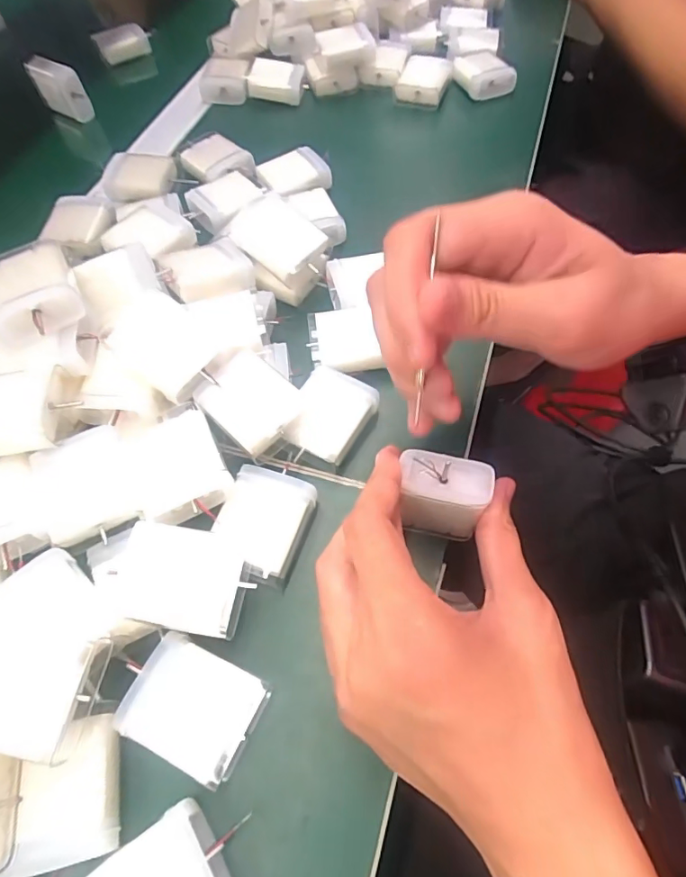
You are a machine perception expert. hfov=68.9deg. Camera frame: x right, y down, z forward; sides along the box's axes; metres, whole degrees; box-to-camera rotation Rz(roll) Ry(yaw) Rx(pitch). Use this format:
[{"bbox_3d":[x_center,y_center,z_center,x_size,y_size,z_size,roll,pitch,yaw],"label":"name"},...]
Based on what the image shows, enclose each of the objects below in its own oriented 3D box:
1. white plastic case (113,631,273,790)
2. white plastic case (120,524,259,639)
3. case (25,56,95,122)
[{"bbox_3d":[-0.060,0.113,0.210,0.052,0.025,0.040,21,64,16],"label":"white plastic case"},{"bbox_3d":[-0.069,0.060,0.215,0.053,0.011,0.041,6,60,8],"label":"white plastic case"},{"bbox_3d":[-0.267,-0.328,0.470,0.066,0.042,0.017,31,67,20],"label":"case"}]

